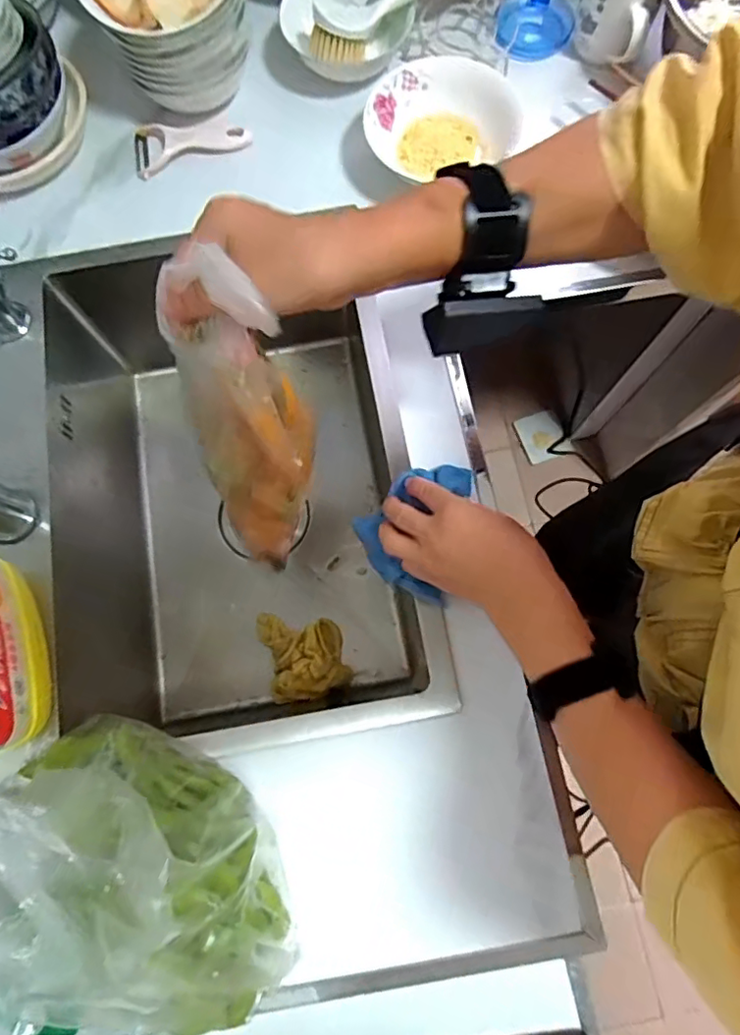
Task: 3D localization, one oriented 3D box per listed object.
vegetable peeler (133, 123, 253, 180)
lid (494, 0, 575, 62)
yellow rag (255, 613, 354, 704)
[{"bbox_3d":[-0.193,-0.406,0.602,0.125,0.020,0.065,-13,76,-2],"label":"vegetable peeler"},{"bbox_3d":[0.186,-0.557,0.634,0.097,0.016,0.086,-23,76,-4],"label":"lid"},{"bbox_3d":[-0.079,0.151,0.646,0.092,0.043,0.107,-19,76,-3],"label":"yellow rag"}]

